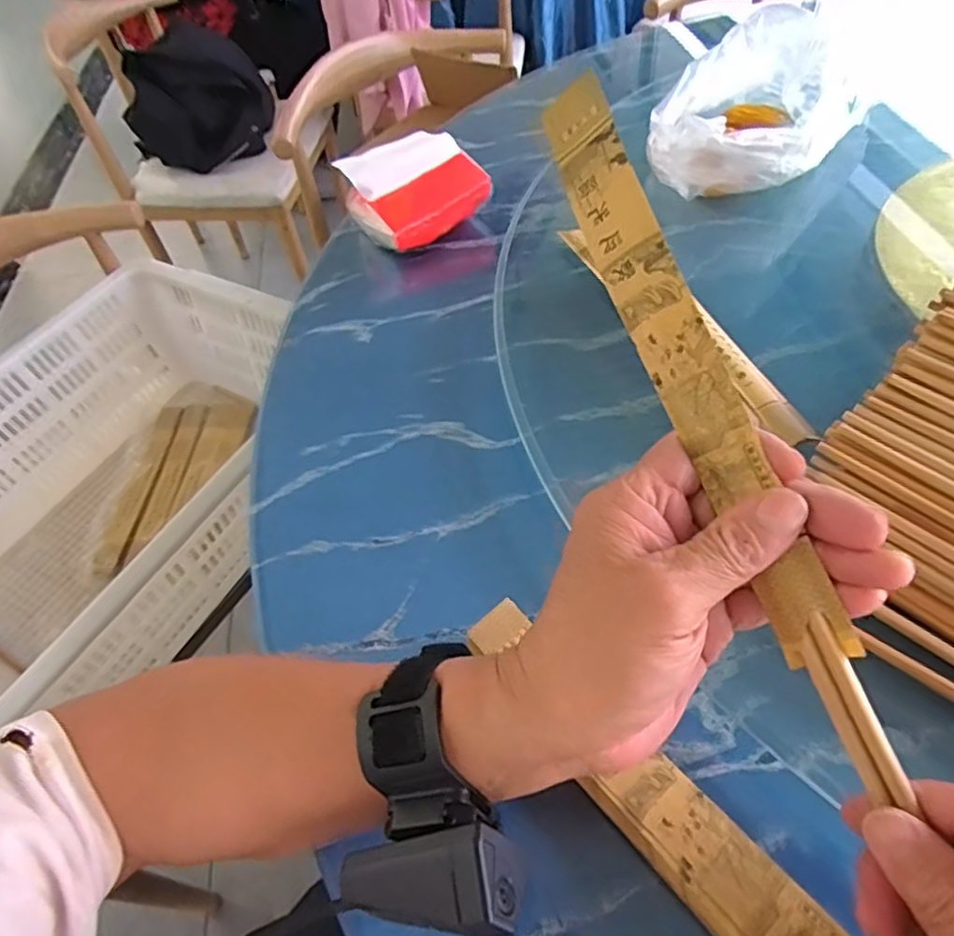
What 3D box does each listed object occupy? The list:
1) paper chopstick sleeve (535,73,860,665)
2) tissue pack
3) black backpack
[{"bbox_3d":[0.083,-0.048,0.256,0.015,0.028,0.254,-9,73,-52],"label":"paper chopstick sleeve"},{"bbox_3d":[-0.056,-0.261,0.589,0.116,0.057,0.080,-34,57,-19],"label":"tissue pack"},{"bbox_3d":[-0.607,-0.801,1.354,0.300,0.188,0.266,-19,53,-8],"label":"black backpack"}]

